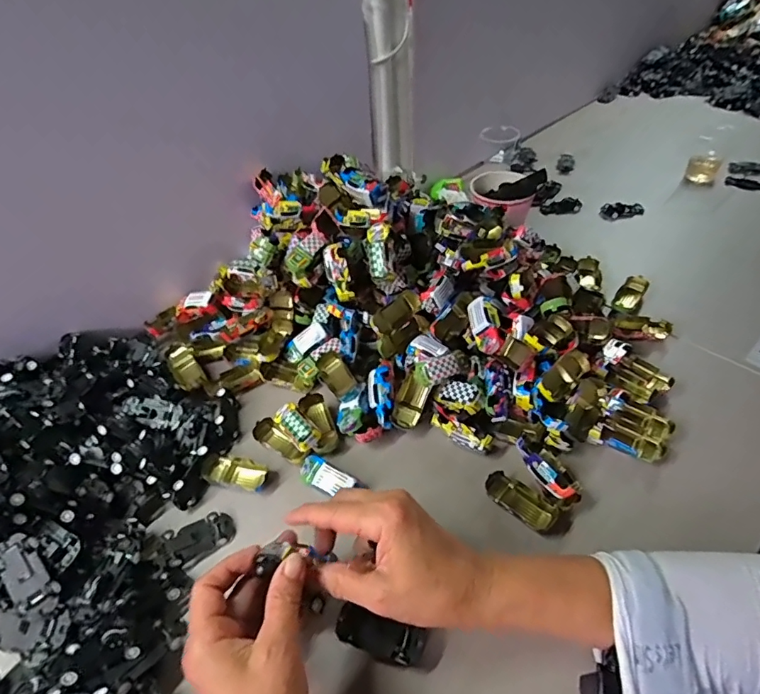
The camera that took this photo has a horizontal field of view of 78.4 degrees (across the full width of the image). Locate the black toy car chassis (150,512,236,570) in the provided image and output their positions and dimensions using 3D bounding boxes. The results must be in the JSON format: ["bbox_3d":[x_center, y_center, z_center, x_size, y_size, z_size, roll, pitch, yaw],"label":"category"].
[{"bbox_3d":[-0.161,0.167,0.405,0.065,0.015,0.032,-26,48,-20],"label":"black toy car chassis"}]

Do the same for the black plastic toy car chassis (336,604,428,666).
[{"bbox_3d":[0.000,0.211,0.338,0.063,0.025,0.023,10,47,15],"label":"black plastic toy car chassis"}]

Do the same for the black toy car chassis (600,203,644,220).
[{"bbox_3d":[0.376,-0.211,0.724,0.062,0.022,0.017,3,45,8],"label":"black toy car chassis"}]

